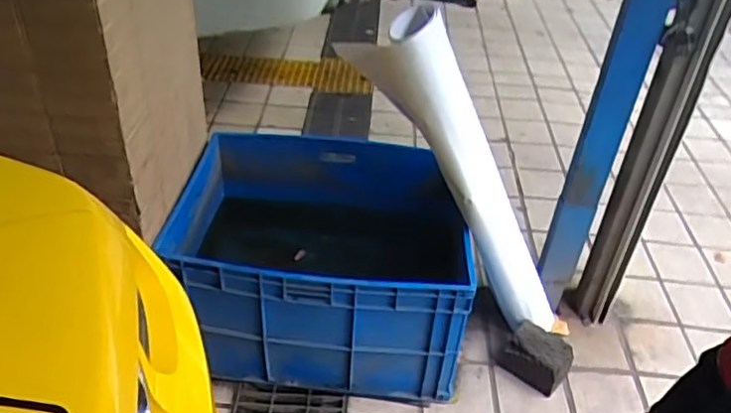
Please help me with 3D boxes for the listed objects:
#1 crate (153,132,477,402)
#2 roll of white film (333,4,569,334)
[{"bbox_3d":[-0.116,0.109,1.907,0.857,0.462,0.728,7,38,4],"label":"crate"},{"bbox_3d":[0.304,-0.014,1.683,0.204,1.104,0.176,-27,40,9],"label":"roll of white film"}]

